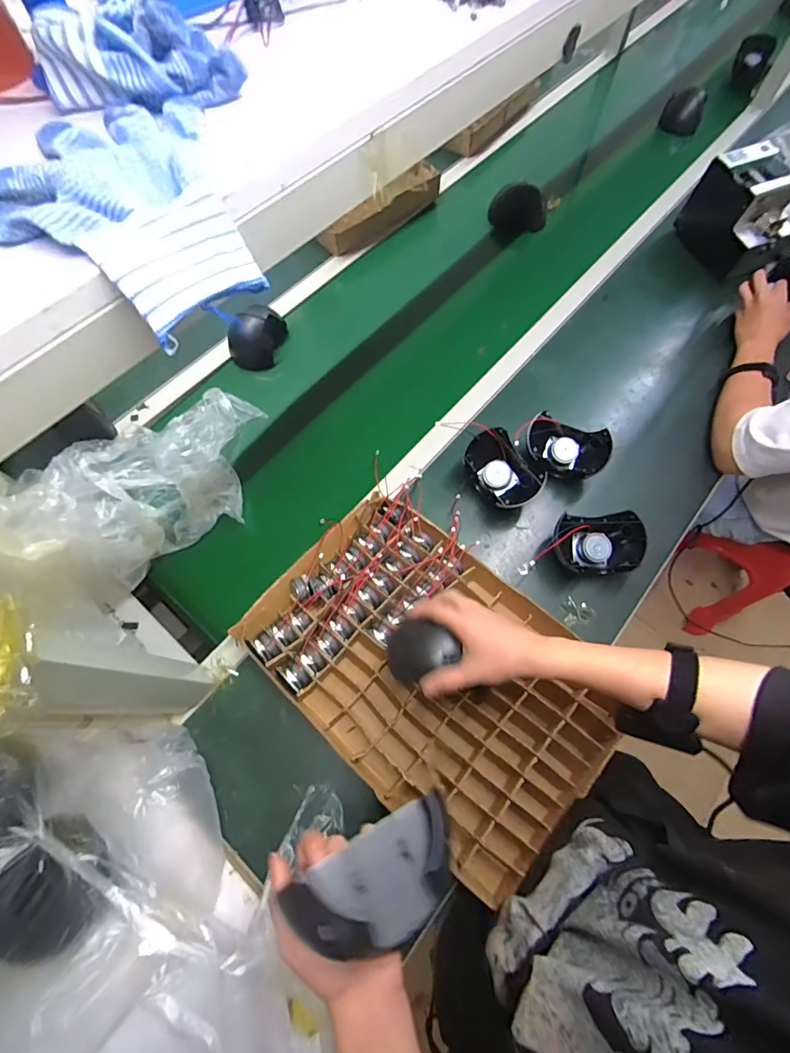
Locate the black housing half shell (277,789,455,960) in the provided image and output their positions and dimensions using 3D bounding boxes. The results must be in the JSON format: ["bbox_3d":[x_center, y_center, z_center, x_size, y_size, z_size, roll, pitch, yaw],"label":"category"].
[{"bbox_3d":[-0.015,0.250,0.306,0.105,0.042,0.061,-9,49,-35],"label":"black housing half shell"}]

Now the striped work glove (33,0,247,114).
[{"bbox_3d":[-0.173,-0.310,0.284,0.151,0.045,0.069,7,68,3],"label":"striped work glove"}]

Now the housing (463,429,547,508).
[{"bbox_3d":[0.171,-0.083,0.717,0.085,0.074,0.128,-32,71,-13],"label":"housing"}]

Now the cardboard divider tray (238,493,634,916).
[{"bbox_3d":[0.054,0.190,0.614,0.470,0.057,0.326,42,73,15],"label":"cardboard divider tray"}]

